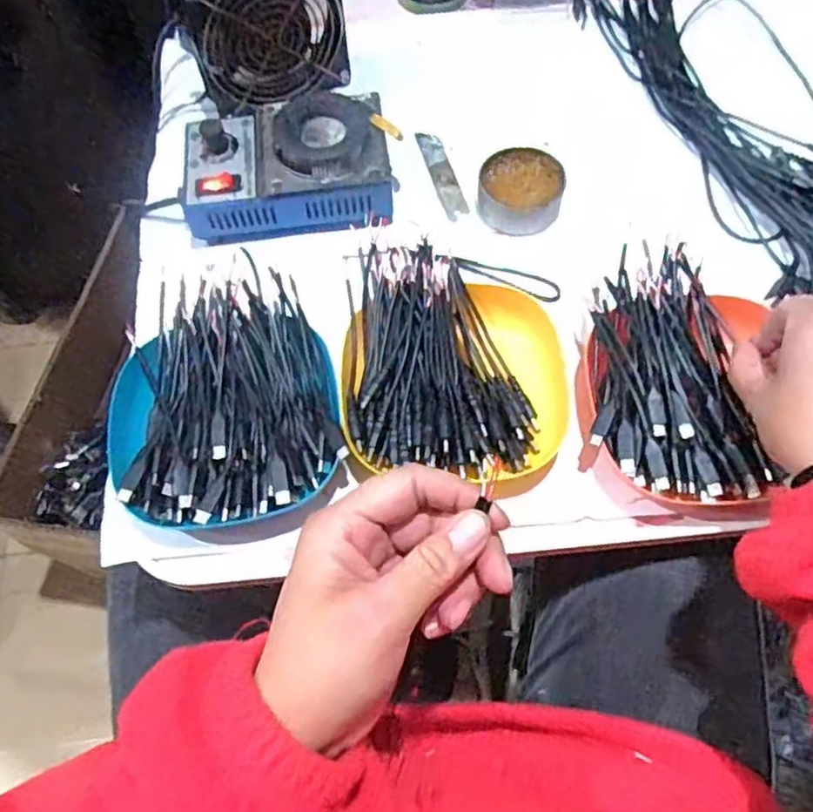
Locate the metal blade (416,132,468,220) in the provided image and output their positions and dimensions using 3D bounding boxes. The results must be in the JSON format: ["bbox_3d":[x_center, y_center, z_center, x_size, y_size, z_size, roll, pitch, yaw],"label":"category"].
[{"bbox_3d":[0.028,-0.182,0.543,0.019,0.004,0.094,-12,62,-8],"label":"metal blade"}]

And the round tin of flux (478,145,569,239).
[{"bbox_3d":[0.086,-0.161,0.515,0.061,0.025,0.063,-1,64,2],"label":"round tin of flux"}]

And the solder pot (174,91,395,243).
[{"bbox_3d":[-0.087,-0.176,0.513,0.150,0.062,0.097,-5,64,0],"label":"solder pot"}]

